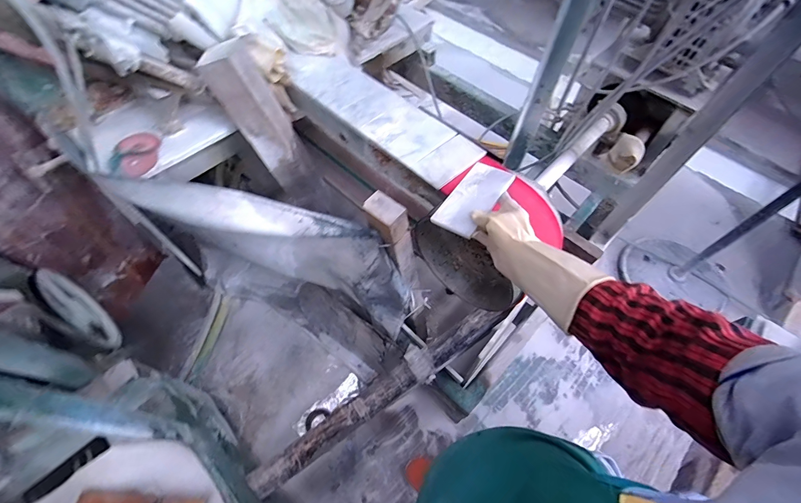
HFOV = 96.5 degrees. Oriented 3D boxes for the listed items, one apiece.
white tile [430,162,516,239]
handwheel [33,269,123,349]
[{"bbox_3d":[0.119,-0.090,0.588,0.076,0.013,0.144,29,67,30],"label":"white tile"},{"bbox_3d":[-0.649,0.113,0.719,0.016,0.195,0.177,-39,68,-22],"label":"handwheel"}]

